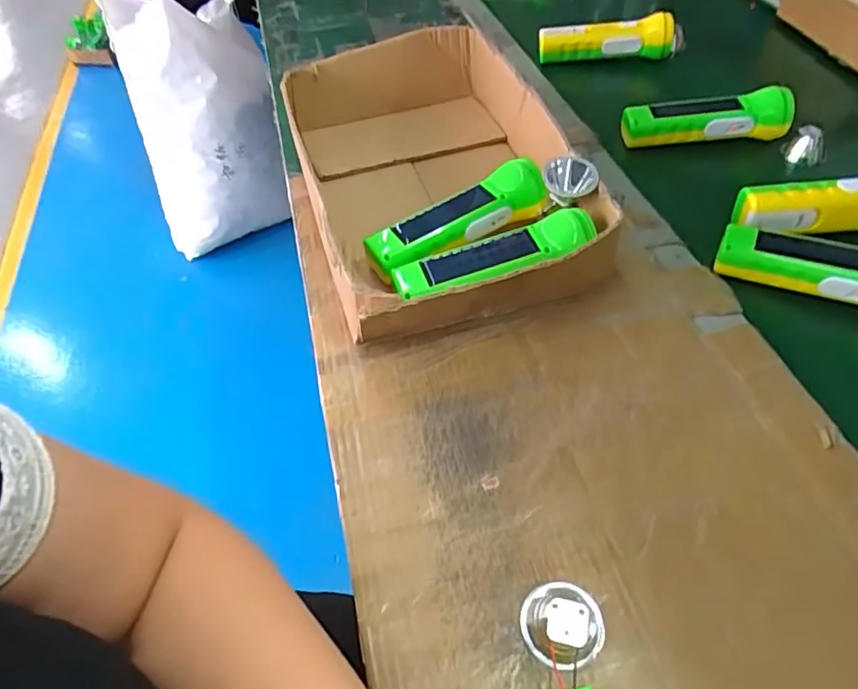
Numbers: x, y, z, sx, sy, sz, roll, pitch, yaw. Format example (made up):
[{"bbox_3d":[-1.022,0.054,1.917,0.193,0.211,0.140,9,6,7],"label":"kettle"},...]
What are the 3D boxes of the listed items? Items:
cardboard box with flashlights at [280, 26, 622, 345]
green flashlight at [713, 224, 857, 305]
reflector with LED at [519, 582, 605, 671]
[{"bbox_3d":[0.001,-0.169,0.552,0.251,0.075,0.395,-9,50,-5],"label":"cardboard box with flashlights"},{"bbox_3d":[0.325,-0.065,0.466,0.162,0.041,0.044,21,54,19],"label":"green flashlight"},{"bbox_3d":[0.073,0.150,0.314,0.044,0.026,0.042,-7,50,-3],"label":"reflector with LED"}]

